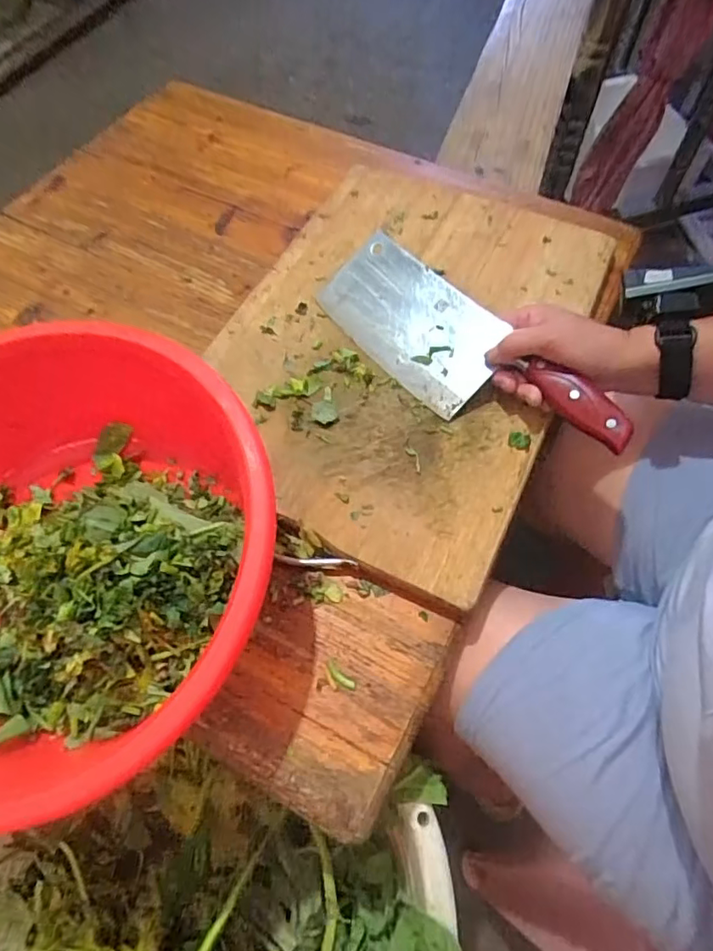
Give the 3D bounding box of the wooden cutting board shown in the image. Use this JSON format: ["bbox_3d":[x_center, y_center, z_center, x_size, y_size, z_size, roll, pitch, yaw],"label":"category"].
[{"bbox_3d":[0.047,-0.139,0.526,0.305,0.028,0.438,25,65,14],"label":"wooden cutting board"}]

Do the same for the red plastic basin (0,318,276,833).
[{"bbox_3d":[-0.213,0.051,0.379,0.263,0.125,0.288,-1,62,1],"label":"red plastic basin"}]

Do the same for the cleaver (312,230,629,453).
[{"bbox_3d":[0.090,-0.107,0.477,0.293,0.023,0.102,37,93,22],"label":"cleaver"}]

